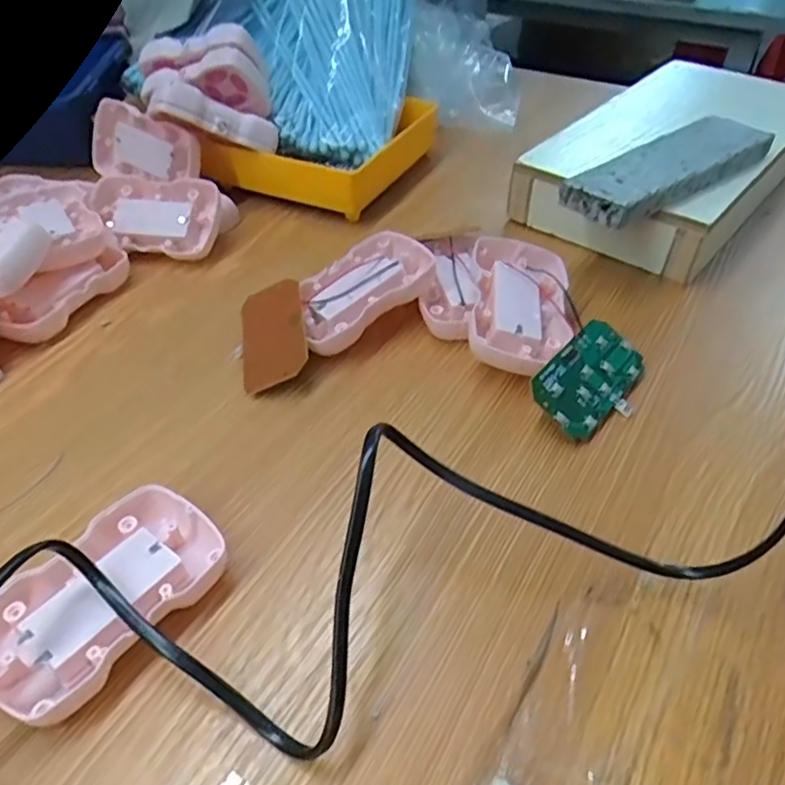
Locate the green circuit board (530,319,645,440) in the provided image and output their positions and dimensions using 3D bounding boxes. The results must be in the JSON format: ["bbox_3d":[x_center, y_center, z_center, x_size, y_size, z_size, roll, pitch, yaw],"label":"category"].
[{"bbox_3d":[0.100,-0.006,0.321,0.042,0.004,0.069,47,60,7],"label":"green circuit board"}]

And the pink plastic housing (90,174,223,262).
[{"bbox_3d":[-0.159,-0.116,0.431,0.086,0.018,0.055,5,73,3],"label":"pink plastic housing"}]

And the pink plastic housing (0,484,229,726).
[{"bbox_3d":[-0.107,0.076,0.241,0.054,0.023,0.089,30,51,29],"label":"pink plastic housing"}]

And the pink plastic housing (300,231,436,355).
[{"bbox_3d":[-0.019,-0.057,0.367,0.055,0.017,0.087,33,66,31],"label":"pink plastic housing"}]

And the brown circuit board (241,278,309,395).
[{"bbox_3d":[-0.065,-0.032,0.348,0.037,0.004,0.069,-21,53,12],"label":"brown circuit board"}]

